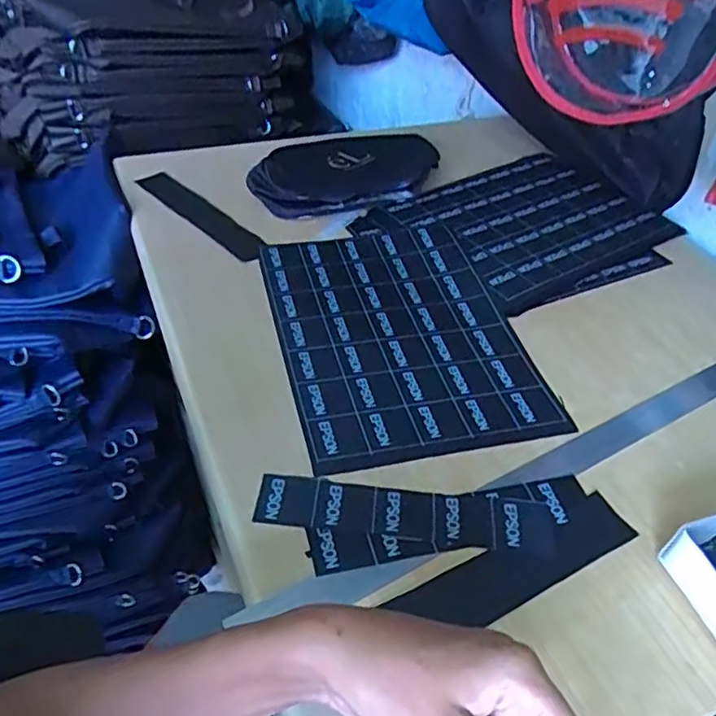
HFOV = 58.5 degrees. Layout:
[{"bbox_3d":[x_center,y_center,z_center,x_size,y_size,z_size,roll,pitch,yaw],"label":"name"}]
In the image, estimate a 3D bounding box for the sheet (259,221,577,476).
[{"bbox_3d":[0.034,-0.029,0.576,0.205,0.011,0.290,-8,44,-13],"label":"sheet"}]

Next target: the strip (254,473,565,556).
[{"bbox_3d":[0.032,0.106,0.432,0.197,0.004,0.040,6,41,1],"label":"strip"}]

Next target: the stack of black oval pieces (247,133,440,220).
[{"bbox_3d":[-0.025,-0.222,0.752,0.214,0.045,0.150,-15,46,-19],"label":"stack of black oval pieces"}]

